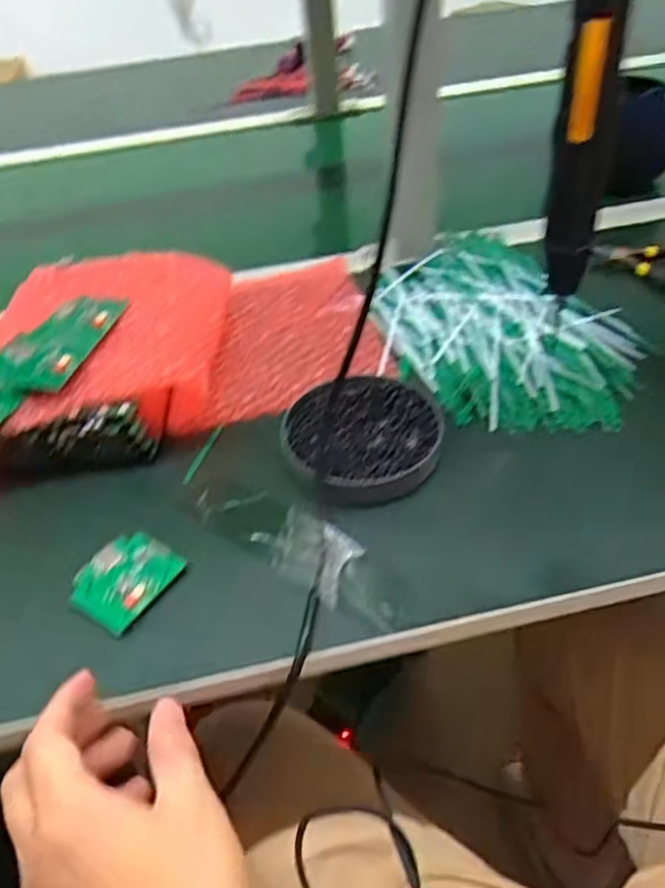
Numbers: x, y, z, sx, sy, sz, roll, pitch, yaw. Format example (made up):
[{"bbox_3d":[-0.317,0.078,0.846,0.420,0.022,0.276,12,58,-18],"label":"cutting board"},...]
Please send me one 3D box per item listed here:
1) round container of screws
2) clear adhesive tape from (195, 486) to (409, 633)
[{"bbox_3d":[0.020,-0.006,0.510,0.112,0.018,0.108,-3,44,3],"label":"round container of screws"},{"bbox_3d":[-0.023,0.065,0.456,0.163,0.013,0.046,28,53,30],"label":"clear adhesive tape"}]

